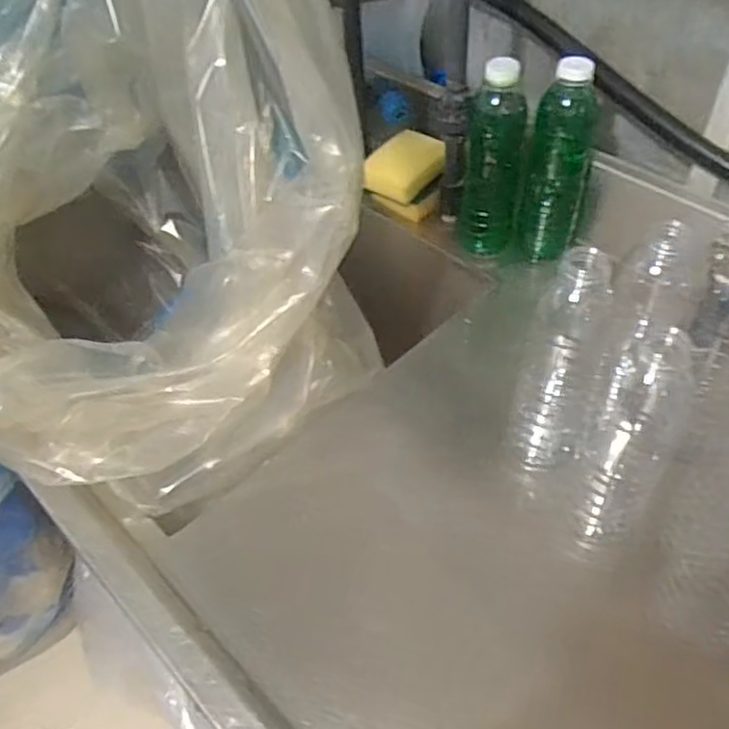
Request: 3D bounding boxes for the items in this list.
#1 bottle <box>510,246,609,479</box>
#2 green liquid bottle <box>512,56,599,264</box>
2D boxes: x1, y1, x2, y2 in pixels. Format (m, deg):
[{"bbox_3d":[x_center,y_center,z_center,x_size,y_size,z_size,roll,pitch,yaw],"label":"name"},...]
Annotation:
[{"bbox_3d":[0.155,0.002,0.542,0.057,0.209,0.059,11,50,12],"label":"bottle"},{"bbox_3d":[0.199,-0.203,0.713,0.068,0.201,0.055,24,54,22],"label":"green liquid bottle"}]

